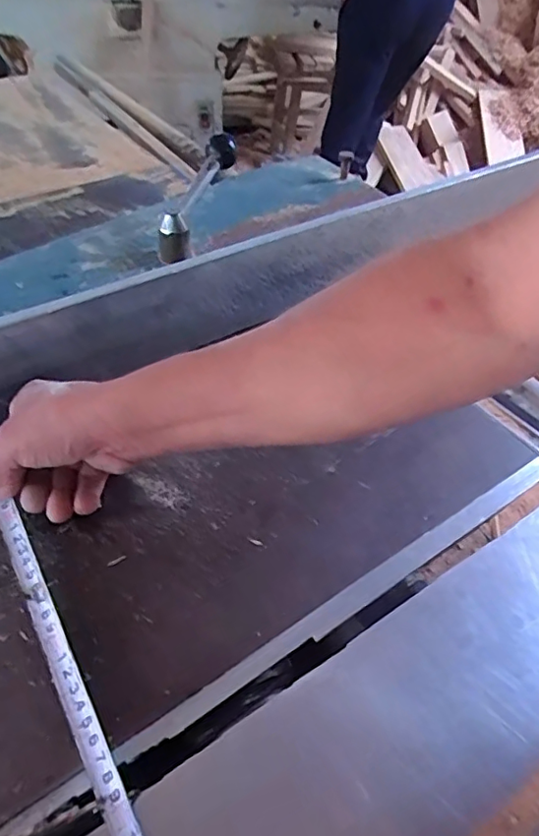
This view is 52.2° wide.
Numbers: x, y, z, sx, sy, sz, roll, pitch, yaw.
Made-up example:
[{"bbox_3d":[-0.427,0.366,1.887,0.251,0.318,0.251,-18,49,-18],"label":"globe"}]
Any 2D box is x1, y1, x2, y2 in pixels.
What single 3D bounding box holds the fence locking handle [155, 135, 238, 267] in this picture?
[{"bbox_3d":[-0.072,-0.212,0.525,0.032,0.053,0.130,28,87,20],"label":"fence locking handle"}]

